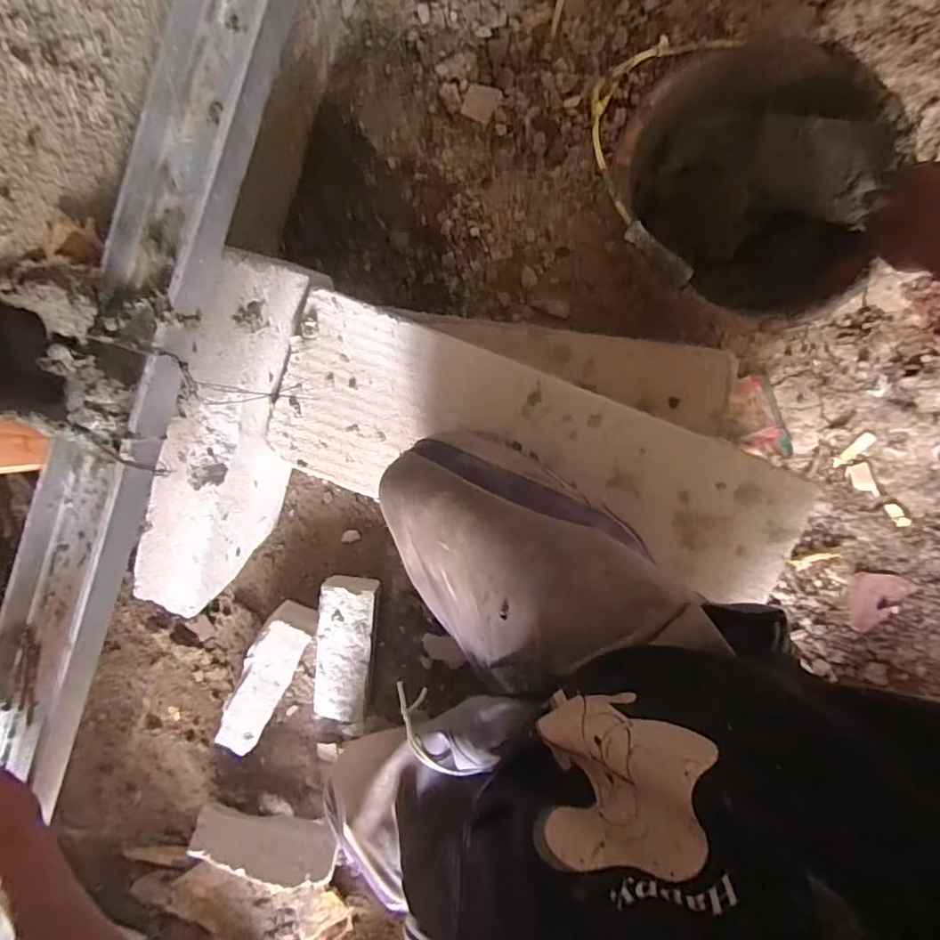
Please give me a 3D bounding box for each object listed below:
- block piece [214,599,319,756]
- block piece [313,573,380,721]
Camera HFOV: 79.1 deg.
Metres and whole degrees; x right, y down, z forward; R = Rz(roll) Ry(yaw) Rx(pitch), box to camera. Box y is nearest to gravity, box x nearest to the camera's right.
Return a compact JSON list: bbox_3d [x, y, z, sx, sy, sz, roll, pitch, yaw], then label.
[{"bbox_3d":[-0.278,0.279,0.786,0.069,0.070,0.202,27,95,0],"label":"block piece"},{"bbox_3d":[-0.174,0.251,0.807,0.077,0.051,0.204,7,95,2],"label":"block piece"}]

